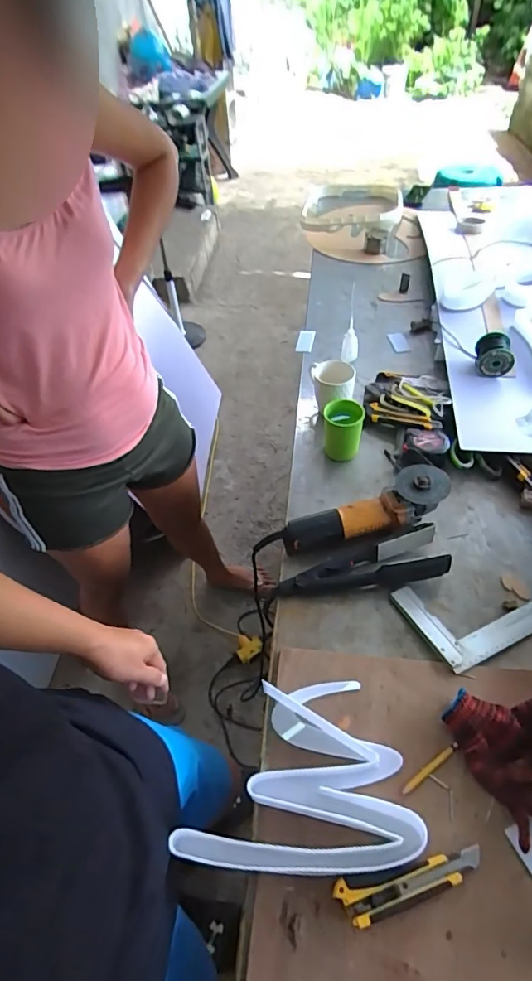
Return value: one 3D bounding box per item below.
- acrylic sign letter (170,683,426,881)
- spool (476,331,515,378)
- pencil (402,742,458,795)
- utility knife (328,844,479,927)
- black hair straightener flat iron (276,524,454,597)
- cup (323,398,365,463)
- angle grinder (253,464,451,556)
[{"bbox_3d":[0.033,0.344,0.600,0.276,0.039,0.208,-5,49,2],"label":"acrylic sign letter"},{"bbox_3d":[0.482,-0.286,1.034,0.070,0.066,0.074,4,49,10],"label":"spool"},{"bbox_3d":[0.202,0.341,0.602,0.091,0.004,0.010,-30,52,-19],"label":"pencil"},{"bbox_3d":[0.157,0.428,0.528,0.161,0.020,0.040,-11,49,-3],"label":"utility knife"},{"bbox_3d":[0.149,0.122,0.790,0.273,0.057,0.073,-9,49,-2],"label":"black hair straightener flat iron"},{"bbox_3d":[0.151,-0.115,0.960,0.073,0.097,0.073,-3,49,4],"label":"cup"},{"bbox_3d":[0.149,0.048,0.823,0.316,0.091,0.085,-17,49,-8],"label":"angle grinder"}]

